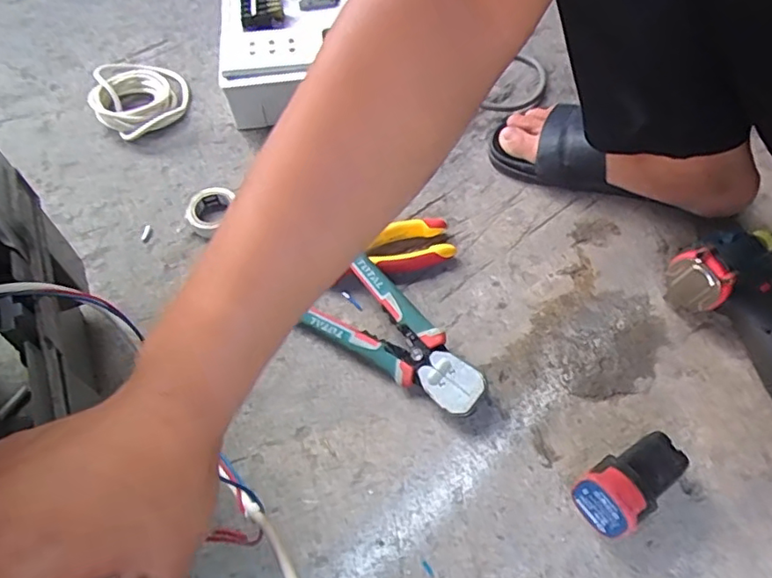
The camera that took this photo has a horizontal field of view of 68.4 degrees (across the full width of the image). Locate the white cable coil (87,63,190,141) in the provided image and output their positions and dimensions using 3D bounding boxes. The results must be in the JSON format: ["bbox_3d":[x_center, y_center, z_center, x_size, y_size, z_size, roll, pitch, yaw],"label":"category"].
[{"bbox_3d":[-0.300,-0.239,0.693,0.113,0.037,0.143,-25,61,-13],"label":"white cable coil"}]

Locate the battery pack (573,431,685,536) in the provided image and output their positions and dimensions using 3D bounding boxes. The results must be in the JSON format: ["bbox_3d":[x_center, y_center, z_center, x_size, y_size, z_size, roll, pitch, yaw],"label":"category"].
[{"bbox_3d":[0.190,0.147,0.442,0.089,0.059,0.046,-33,63,-20],"label":"battery pack"}]

